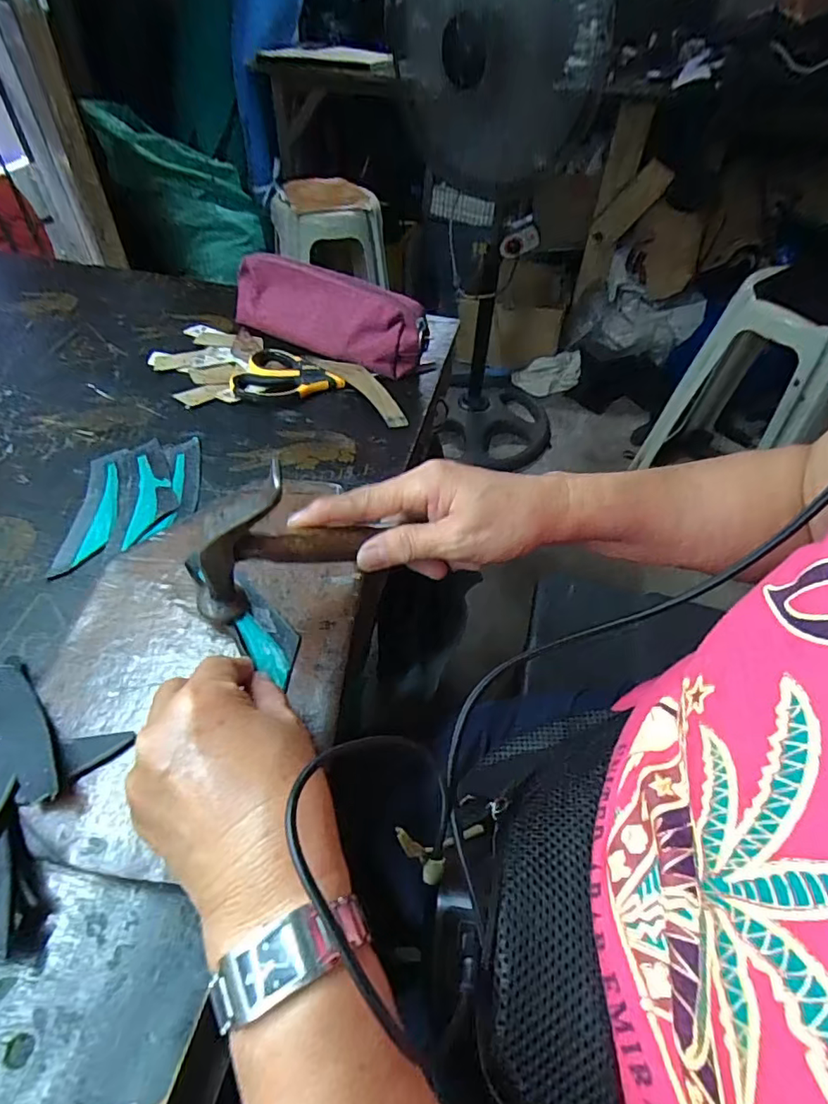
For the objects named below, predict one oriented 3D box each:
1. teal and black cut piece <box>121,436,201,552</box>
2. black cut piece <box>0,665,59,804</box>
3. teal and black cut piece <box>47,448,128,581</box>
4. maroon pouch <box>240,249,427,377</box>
[{"bbox_3d":[-0.205,-0.053,0.446,0.055,0.008,0.134,-9,46,-13],"label":"teal and black cut piece"},{"bbox_3d":[-0.219,0.091,0.296,0.122,0.008,0.033,28,50,29],"label":"black cut piece"},{"bbox_3d":[-0.249,-0.037,0.427,0.036,0.007,0.133,-4,49,-5],"label":"teal and black cut piece"},{"bbox_3d":[-0.103,-0.253,0.571,0.238,0.078,0.048,26,53,19],"label":"maroon pouch"}]

